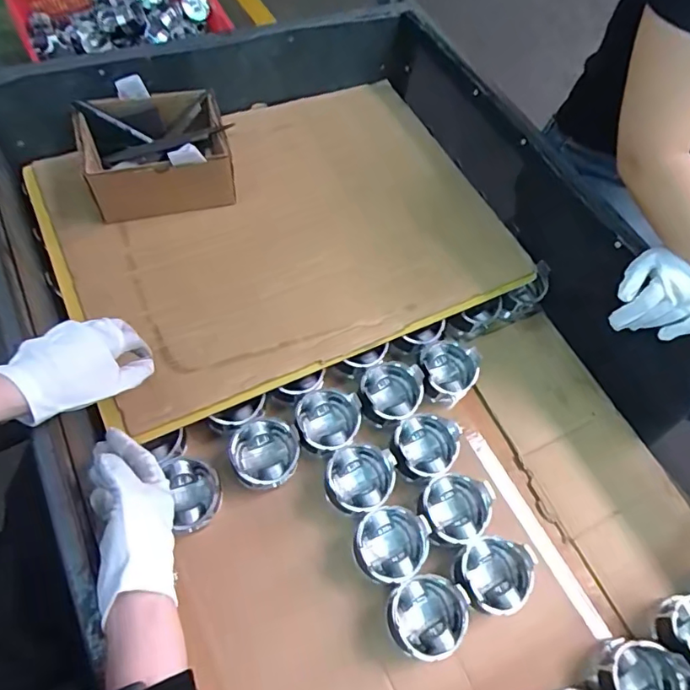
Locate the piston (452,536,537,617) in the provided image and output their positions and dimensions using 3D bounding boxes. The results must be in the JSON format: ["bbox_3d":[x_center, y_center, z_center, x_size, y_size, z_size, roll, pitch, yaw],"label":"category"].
[{"bbox_3d":[0.183,0.283,0.622,0.091,0.070,0.085,3,61,-6],"label":"piston"}]

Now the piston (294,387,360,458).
[{"bbox_3d":[-0.023,0.106,0.702,0.086,0.054,0.089,3,61,-6],"label":"piston"}]

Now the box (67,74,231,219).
[{"bbox_3d":[-0.277,-0.280,0.754,0.198,0.114,0.152,-13,64,-14],"label":"box"}]

